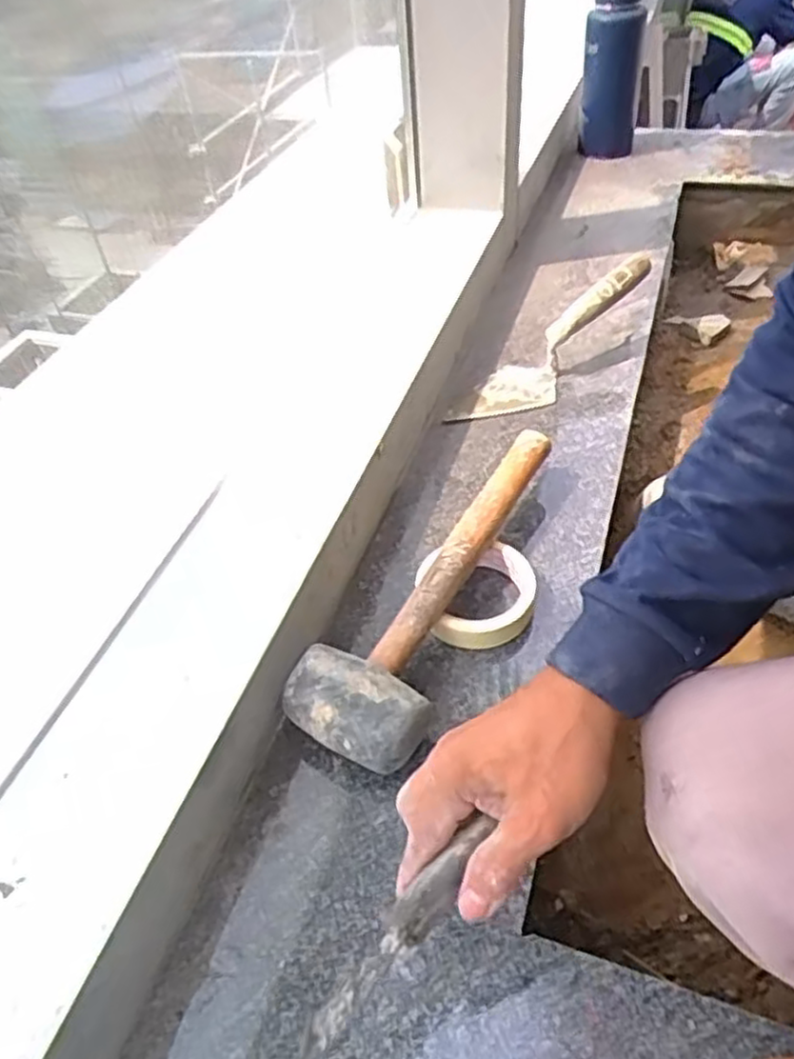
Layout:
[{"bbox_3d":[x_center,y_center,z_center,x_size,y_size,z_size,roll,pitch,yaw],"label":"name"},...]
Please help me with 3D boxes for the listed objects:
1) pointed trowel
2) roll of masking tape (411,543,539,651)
[{"bbox_3d":[0.165,-0.195,0.785,0.267,0.061,0.077,-42,50,5],"label":"pointed trowel"},{"bbox_3d":[0.065,0.051,0.595,0.090,0.032,0.096,-4,46,4],"label":"roll of masking tape"}]

